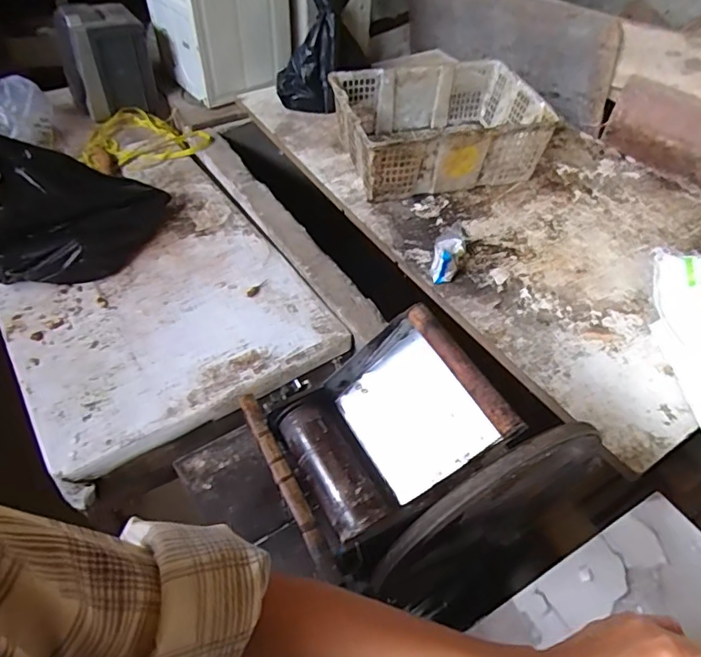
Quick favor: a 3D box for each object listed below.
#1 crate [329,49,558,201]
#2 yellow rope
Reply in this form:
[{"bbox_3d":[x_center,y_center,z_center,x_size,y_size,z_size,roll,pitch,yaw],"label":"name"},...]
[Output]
[{"bbox_3d":[0.214,-0.498,1.271,0.469,0.161,0.340,-13,51,-13],"label":"crate"},{"bbox_3d":[-0.570,-0.525,1.403,0.307,0.036,0.271,-27,55,-23],"label":"yellow rope"}]

